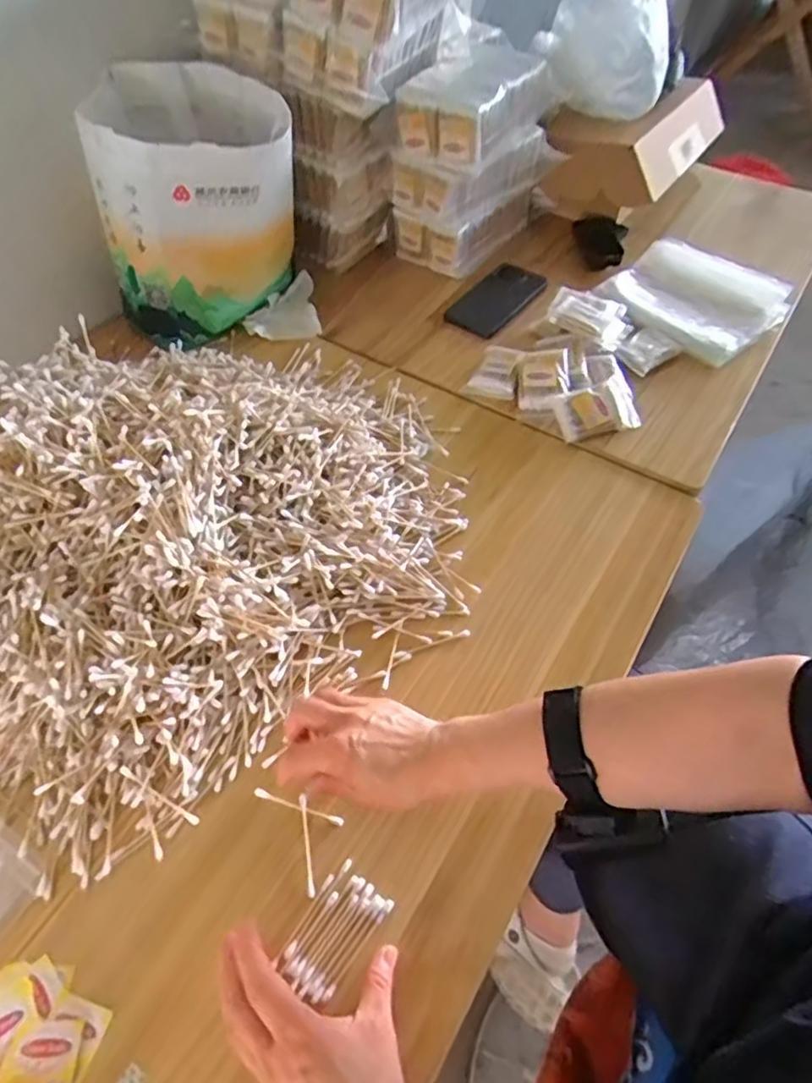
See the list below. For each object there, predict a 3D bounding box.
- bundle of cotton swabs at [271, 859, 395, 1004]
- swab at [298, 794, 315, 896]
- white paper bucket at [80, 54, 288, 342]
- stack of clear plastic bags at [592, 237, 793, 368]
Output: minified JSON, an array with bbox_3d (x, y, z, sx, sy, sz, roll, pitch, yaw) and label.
[{"bbox_3d":[-0.052,0.279,0.455,0.048,0.004,0.077,32,59,22],"label":"bundle of cotton swabs"},{"bbox_3d":[-0.076,0.234,0.489,0.007,0.004,0.070,-9,56,-6],"label":"swab"},{"bbox_3d":[-0.259,-0.408,0.797,0.235,0.257,0.182,-17,55,-12],"label":"white paper bucket"},{"bbox_3d":[0.397,-0.342,0.894,0.221,0.069,0.155,38,62,25],"label":"stack of clear plastic bags"}]

